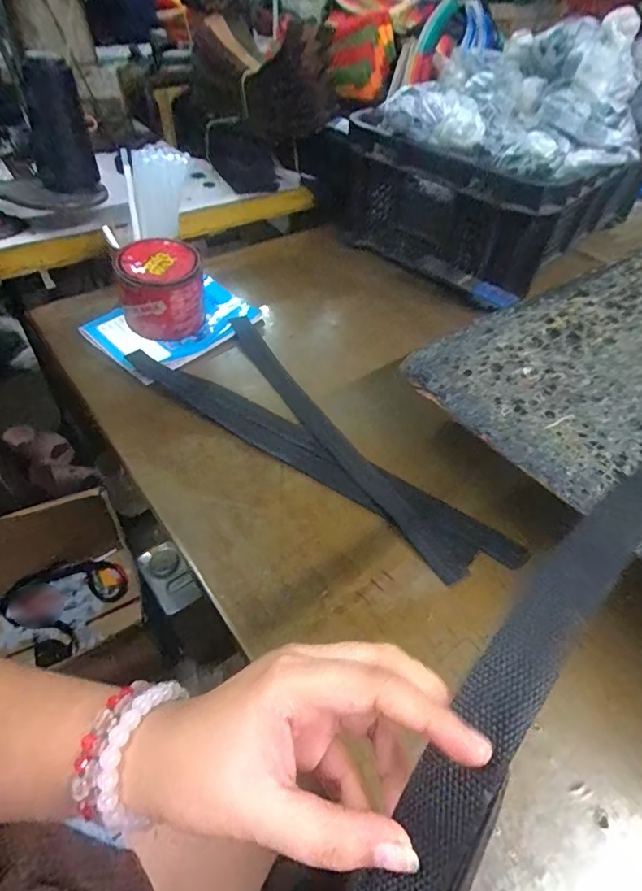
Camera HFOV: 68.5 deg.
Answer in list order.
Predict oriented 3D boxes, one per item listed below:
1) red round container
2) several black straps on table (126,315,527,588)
[{"bbox_3d":[-0.211,-0.202,0.626,0.103,0.101,0.091,-15,52,-17],"label":"red round container"},{"bbox_3d":[-0.017,-0.001,0.529,0.155,0.021,0.457,-31,57,-30],"label":"several black straps on table"}]

